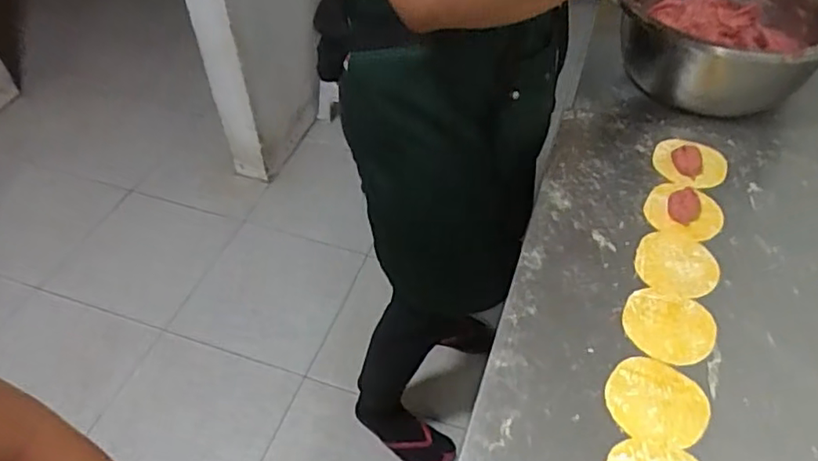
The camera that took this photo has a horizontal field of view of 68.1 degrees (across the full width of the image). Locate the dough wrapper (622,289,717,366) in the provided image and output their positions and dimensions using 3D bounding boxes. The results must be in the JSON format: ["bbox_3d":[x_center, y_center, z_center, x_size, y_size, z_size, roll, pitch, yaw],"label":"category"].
[{"bbox_3d":[0.246,0.091,0.575,0.080,0.005,0.078,24,53,20],"label":"dough wrapper"}]

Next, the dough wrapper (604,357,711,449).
[{"bbox_3d":[0.216,0.148,0.527,0.084,0.004,0.076,11,50,10],"label":"dough wrapper"}]

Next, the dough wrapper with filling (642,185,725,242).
[{"bbox_3d":[0.306,-0.023,0.674,0.081,0.012,0.068,15,51,14],"label":"dough wrapper with filling"}]

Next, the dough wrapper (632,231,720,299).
[{"bbox_3d":[0.278,0.035,0.629,0.080,0.004,0.082,22,52,19],"label":"dough wrapper"}]

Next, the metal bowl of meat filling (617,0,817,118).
[{"bbox_3d":[0.409,-0.253,0.790,0.252,0.117,0.246,8,49,8],"label":"metal bowl of meat filling"}]

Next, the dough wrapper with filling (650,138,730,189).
[{"bbox_3d":[0.335,-0.081,0.723,0.081,0.009,0.079,20,52,18],"label":"dough wrapper with filling"}]

